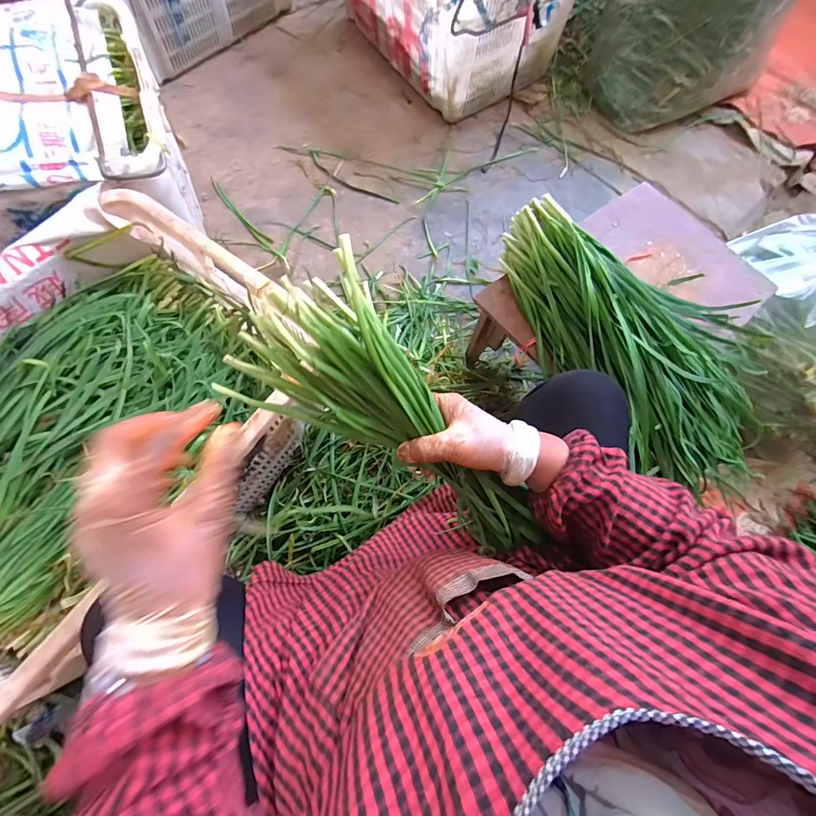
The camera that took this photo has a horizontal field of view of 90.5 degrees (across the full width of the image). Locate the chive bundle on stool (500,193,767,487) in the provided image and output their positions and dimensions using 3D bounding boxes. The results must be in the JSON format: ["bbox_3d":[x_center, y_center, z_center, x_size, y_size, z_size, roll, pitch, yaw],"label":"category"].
[{"bbox_3d":[0.348,-0.121,0.636,0.490,0.110,0.316,42,74,-2],"label":"chive bundle on stool"}]

